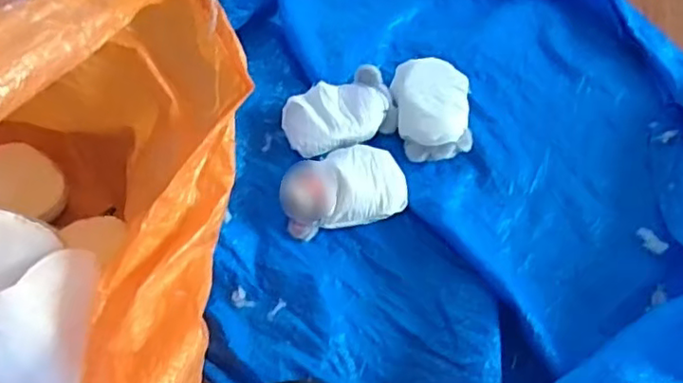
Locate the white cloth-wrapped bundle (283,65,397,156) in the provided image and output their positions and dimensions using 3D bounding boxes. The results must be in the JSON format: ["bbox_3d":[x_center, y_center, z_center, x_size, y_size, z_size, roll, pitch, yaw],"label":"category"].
[{"bbox_3d":[-0.004,-0.124,1.023,0.180,0.063,0.114,-15,58,-8],"label":"white cloth-wrapped bundle"}]

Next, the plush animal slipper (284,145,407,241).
[{"bbox_3d":[0.000,-0.010,0.937,0.180,0.065,0.114,-15,58,-8],"label":"plush animal slipper"}]

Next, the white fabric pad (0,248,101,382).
[{"bbox_3d":[-0.333,0.156,0.730,0.144,0.035,0.176,32,66,-25],"label":"white fabric pad"}]

